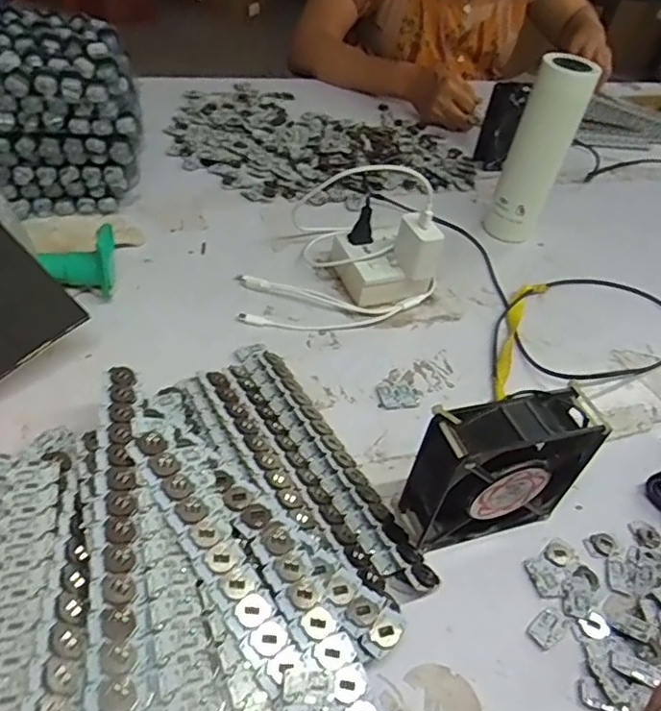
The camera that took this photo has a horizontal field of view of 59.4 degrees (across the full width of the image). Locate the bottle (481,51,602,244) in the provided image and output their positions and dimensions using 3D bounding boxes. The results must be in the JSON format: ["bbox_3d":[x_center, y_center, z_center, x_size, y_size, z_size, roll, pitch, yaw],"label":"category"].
[{"bbox_3d":[0.256,-0.251,0.714,0.069,0.206,0.085,22,46,14],"label":"bottle"}]

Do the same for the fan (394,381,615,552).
[{"bbox_3d":[0.120,0.084,0.419,0.119,0.118,0.046,-8,47,-16],"label":"fan"}]

